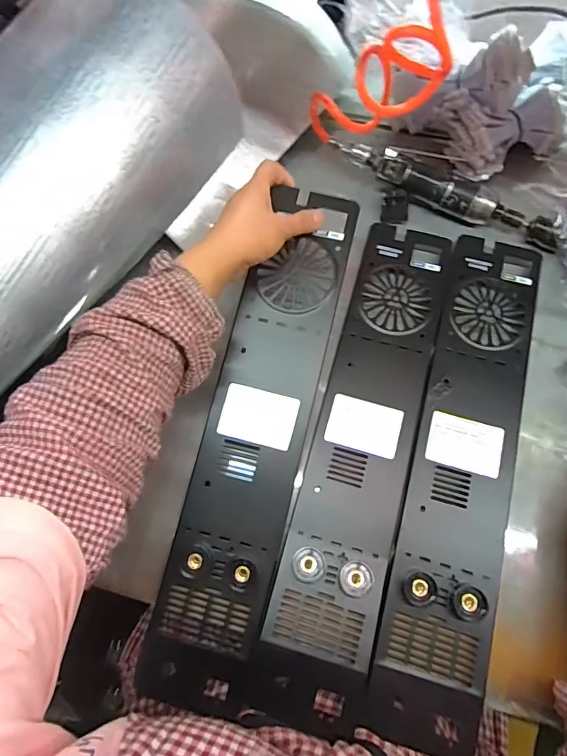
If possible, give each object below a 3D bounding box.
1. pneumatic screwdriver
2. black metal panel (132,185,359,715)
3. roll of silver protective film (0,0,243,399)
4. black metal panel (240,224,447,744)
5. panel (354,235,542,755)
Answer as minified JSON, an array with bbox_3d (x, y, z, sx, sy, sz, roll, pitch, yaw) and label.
[{"bbox_3d":[0.189,-0.219,0.531,0.284,0.037,0.039,22,74,8],"label":"pneumatic screwdriver"},{"bbox_3d":[-0.025,0.054,0.438,0.098,0.020,0.489,14,82,6],"label":"black metal panel"},{"bbox_3d":[-0.230,-0.174,0.422,0.200,0.152,0.387,30,75,10],"label":"roll of silver protective film"},{"bbox_3d":[0.080,0.066,0.451,0.097,0.012,0.492,15,73,6],"label":"black metal panel"},{"bbox_3d":[0.179,0.081,0.444,0.095,0.010,0.491,15,73,6],"label":"panel"}]

